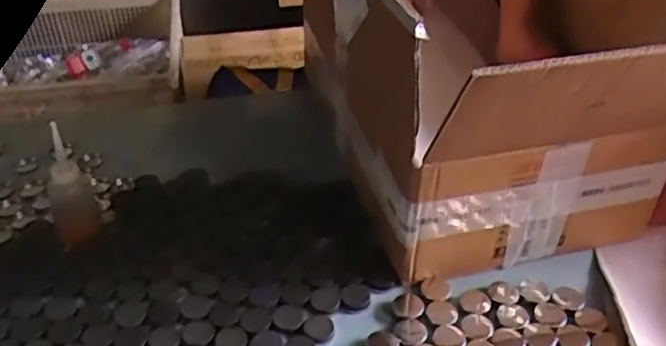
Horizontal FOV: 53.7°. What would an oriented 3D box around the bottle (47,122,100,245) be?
[{"bbox_3d":[-0.311,0.018,0.771,0.049,0.140,0.051,-20,43,-23],"label":"bottle"}]

